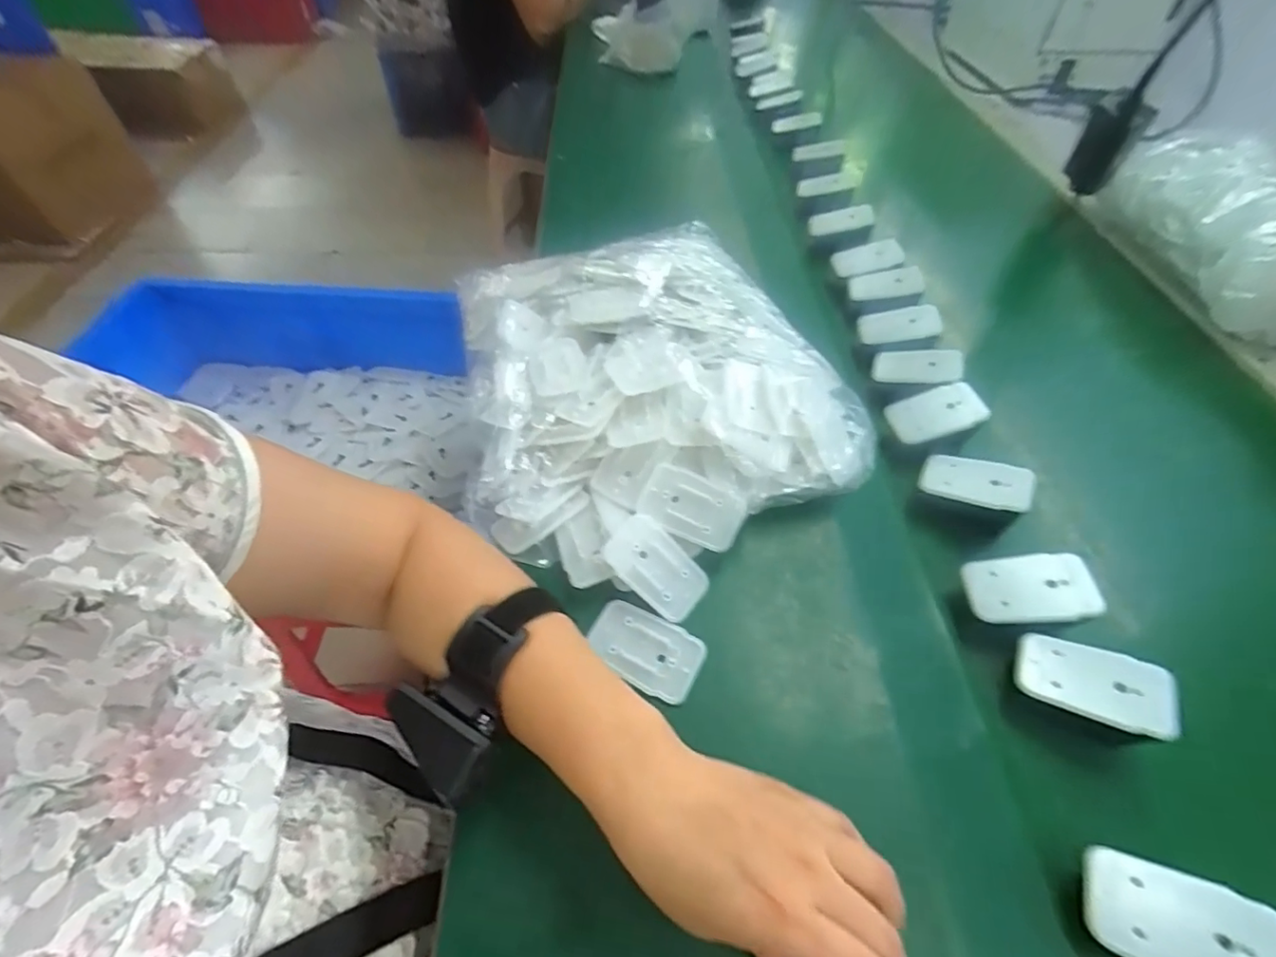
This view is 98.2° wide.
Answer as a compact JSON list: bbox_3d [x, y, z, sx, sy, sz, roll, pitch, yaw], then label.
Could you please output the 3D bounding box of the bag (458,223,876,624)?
[{"bbox_3d":[-0.003,-0.080,0.454,0.294,0.080,0.350,-19,55,-16],"label":"bag"}]

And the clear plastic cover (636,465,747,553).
[{"bbox_3d":[0.036,0.019,0.375,0.068,0.005,0.044,22,77,12],"label":"clear plastic cover"}]

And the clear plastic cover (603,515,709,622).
[{"bbox_3d":[0.012,0.058,0.363,0.068,0.004,0.041,43,65,1],"label":"clear plastic cover"}]

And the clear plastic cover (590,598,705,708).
[{"bbox_3d":[0.004,0.106,0.344,0.070,0.005,0.042,23,55,16],"label":"clear plastic cover"}]

